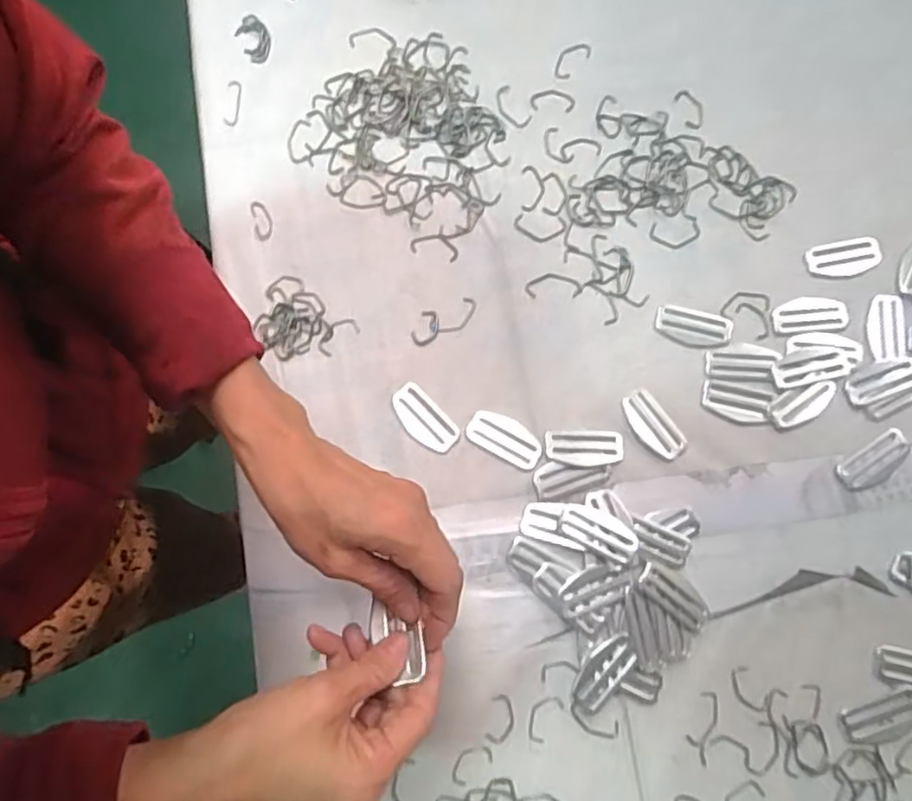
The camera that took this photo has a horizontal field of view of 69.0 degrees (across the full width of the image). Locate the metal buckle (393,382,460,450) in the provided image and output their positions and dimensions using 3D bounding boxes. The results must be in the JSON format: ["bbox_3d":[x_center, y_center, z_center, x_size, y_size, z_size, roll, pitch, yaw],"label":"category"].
[{"bbox_3d":[-0.025,0.014,0.516,0.030,0.004,0.060,-42,82,-7],"label":"metal buckle"}]

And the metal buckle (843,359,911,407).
[{"bbox_3d":[0.335,-0.016,0.516,0.064,0.004,0.026,-22,80,-4],"label":"metal buckle"}]

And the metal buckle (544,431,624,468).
[{"bbox_3d":[0.098,0.037,0.507,0.060,0.007,0.027,1,79,1],"label":"metal buckle"}]

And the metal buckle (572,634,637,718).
[{"bbox_3d":[0.105,0.195,0.473,0.028,0.008,0.059,38,82,7],"label":"metal buckle"}]

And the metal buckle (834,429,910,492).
[{"bbox_3d":[0.320,0.047,0.506,0.061,0.004,0.028,-31,80,-5],"label":"metal buckle"}]

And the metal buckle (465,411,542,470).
[{"bbox_3d":[0.038,0.029,0.513,0.059,0.004,0.031,29,81,6],"label":"metal buckle"}]

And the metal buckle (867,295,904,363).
[{"bbox_3d":[0.342,-0.057,0.527,0.027,0.004,0.056,6,79,2],"label":"metal buckle"}]

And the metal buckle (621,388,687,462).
[{"bbox_3d":[0.153,0.019,0.516,0.028,0.004,0.059,-36,81,-6],"label":"metal buckle"}]

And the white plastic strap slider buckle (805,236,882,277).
[{"bbox_3d":[0.315,-0.116,0.537,0.059,0.004,0.029,-13,79,-2],"label":"white plastic strap slider buckle"}]

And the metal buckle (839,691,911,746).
[{"bbox_3d":[0.303,0.226,0.468,0.058,0.004,0.027,-15,79,-3],"label":"metal buckle"}]

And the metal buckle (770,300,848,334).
[{"bbox_3d":[0.284,-0.067,0.530,0.059,0.004,0.027,-4,79,0],"label":"metal buckle"}]

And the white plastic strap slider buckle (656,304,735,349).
[{"bbox_3d":[0.191,-0.058,0.533,0.060,0.004,0.030,15,80,3],"label":"white plastic strap slider buckle"}]

